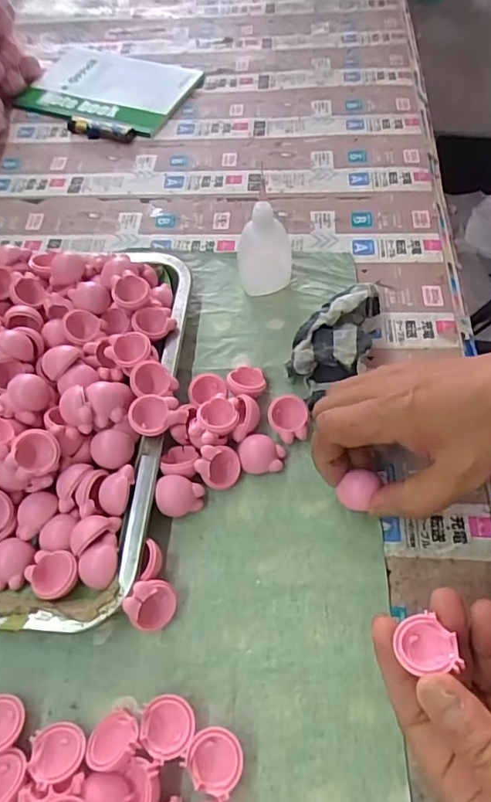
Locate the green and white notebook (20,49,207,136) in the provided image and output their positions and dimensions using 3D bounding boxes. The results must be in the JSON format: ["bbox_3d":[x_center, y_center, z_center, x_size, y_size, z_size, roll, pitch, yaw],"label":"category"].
[{"bbox_3d":[-0.172,-0.391,0.645,0.200,0.010,0.145,13,61,11],"label":"green and white notebook"}]

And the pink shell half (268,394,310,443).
[{"bbox_3d":[0.031,0.014,0.377,0.028,0.018,0.031,1,59,3],"label":"pink shell half"}]

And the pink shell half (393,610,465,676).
[{"bbox_3d":[0.087,0.117,0.253,0.024,0.013,0.025,-24,61,-11],"label":"pink shell half"}]

